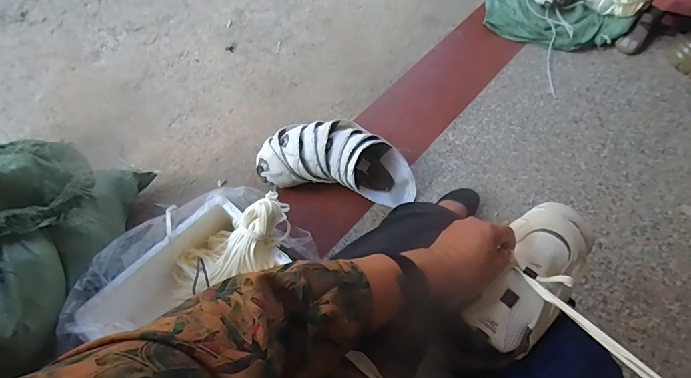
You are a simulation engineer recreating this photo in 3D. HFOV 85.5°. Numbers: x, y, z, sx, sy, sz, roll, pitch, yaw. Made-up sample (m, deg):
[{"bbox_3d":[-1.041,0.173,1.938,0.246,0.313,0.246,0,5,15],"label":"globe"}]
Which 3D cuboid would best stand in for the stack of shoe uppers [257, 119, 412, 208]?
[{"bbox_3d":[-0.008,-0.077,0.948,0.405,0.123,0.176,12,61,-10],"label":"stack of shoe uppers"}]

